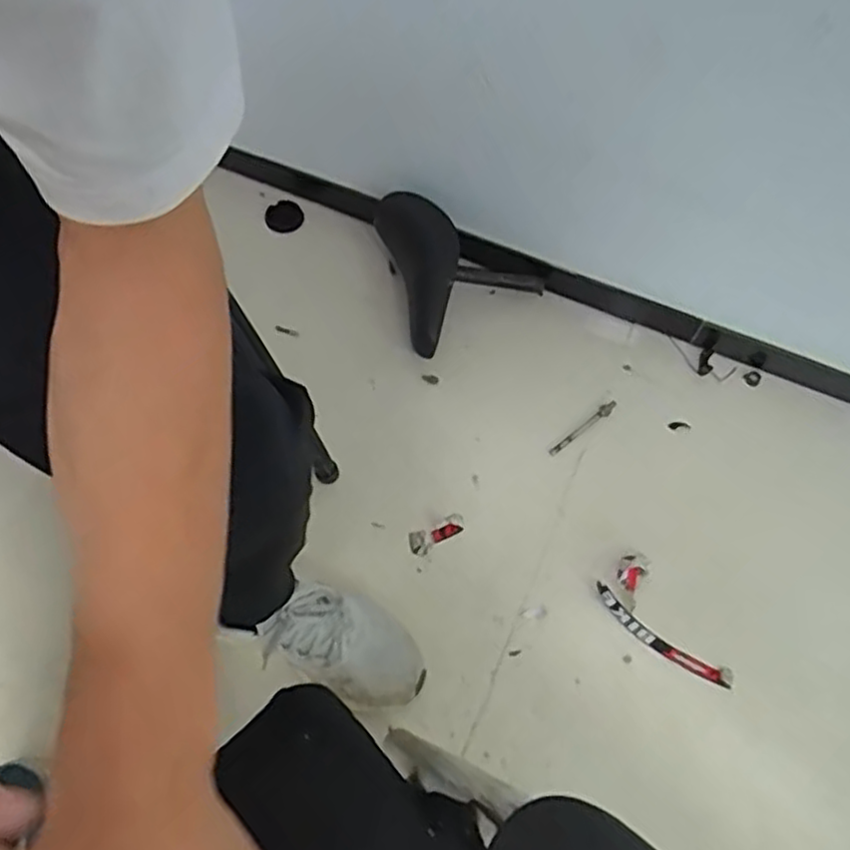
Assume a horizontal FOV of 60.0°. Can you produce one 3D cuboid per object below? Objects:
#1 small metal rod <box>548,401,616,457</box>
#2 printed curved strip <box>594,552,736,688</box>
[{"bbox_3d":[0.204,0.004,0.953,0.123,0.015,0.014,-37,67,-20],"label":"small metal rod"},{"bbox_3d":[0.268,0.230,0.834,0.073,0.029,0.169,-27,66,-14],"label":"printed curved strip"}]

